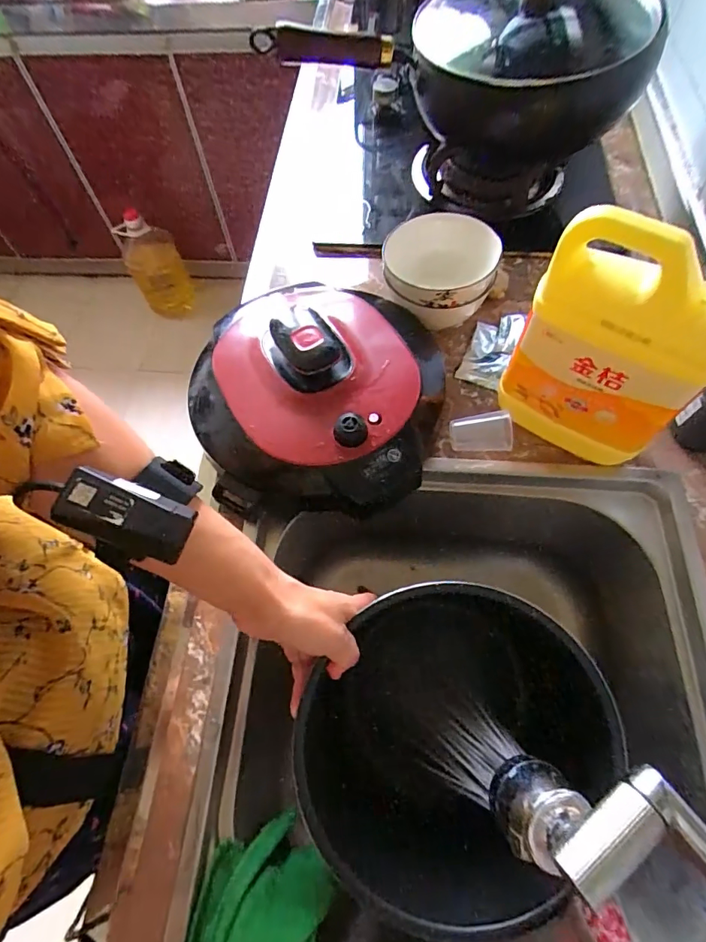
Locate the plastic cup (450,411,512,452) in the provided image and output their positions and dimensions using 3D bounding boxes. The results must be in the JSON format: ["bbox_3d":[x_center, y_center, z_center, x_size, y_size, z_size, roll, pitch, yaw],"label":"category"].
[{"bbox_3d":[0.133,-0.039,0.487,0.059,0.032,0.031,-3,63,2],"label":"plastic cup"}]

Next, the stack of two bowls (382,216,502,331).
[{"bbox_3d":[0.095,-0.224,0.545,0.116,0.099,0.124,-2,63,2],"label":"stack of two bowls"}]

